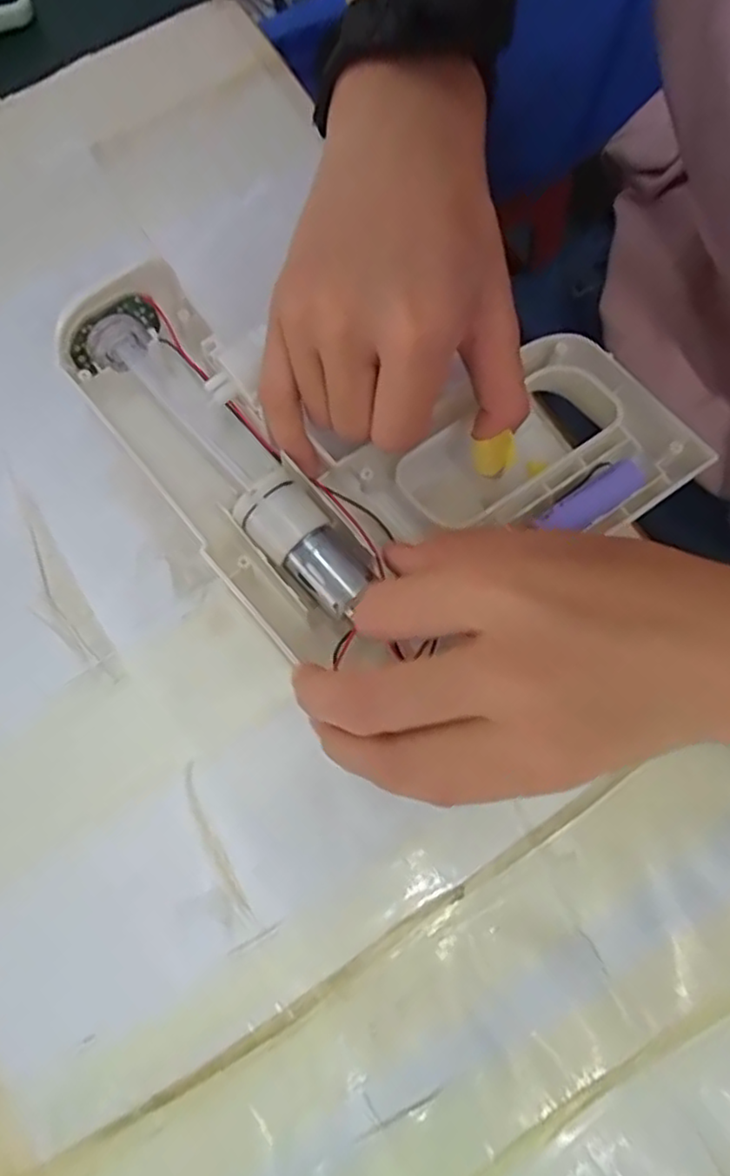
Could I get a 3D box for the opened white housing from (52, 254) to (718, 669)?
[{"bbox_3d":[0.009,-0.072,0.277,0.184,0.050,0.190,-37,78,-8],"label":"opened white housing"}]

